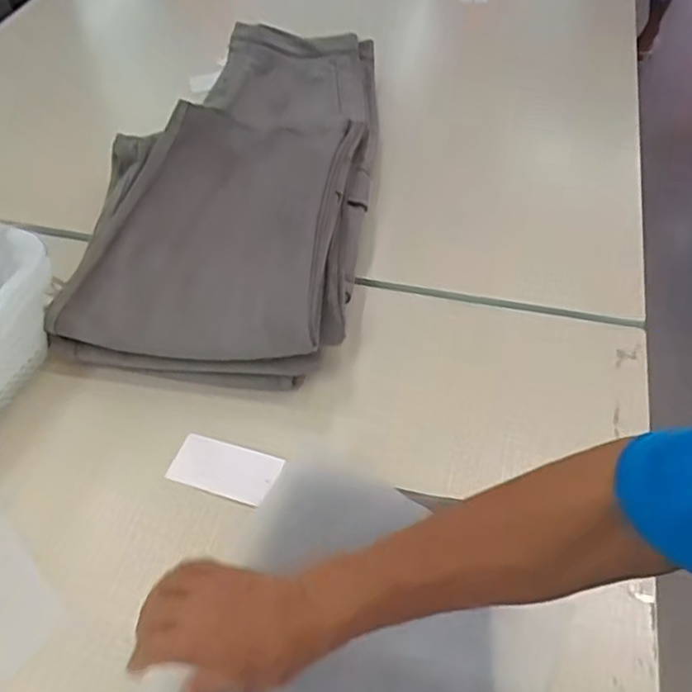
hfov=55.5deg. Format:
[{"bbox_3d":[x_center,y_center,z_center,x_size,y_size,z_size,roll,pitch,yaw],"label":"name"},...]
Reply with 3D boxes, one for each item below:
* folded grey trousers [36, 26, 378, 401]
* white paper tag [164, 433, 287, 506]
[{"bbox_3d":[-0.131,-0.225,0.852,0.318,0.076,0.580,6,57,6],"label":"folded grey trousers"},{"bbox_3d":[-0.121,0.123,0.662,0.107,0.008,0.055,14,52,13],"label":"white paper tag"}]

